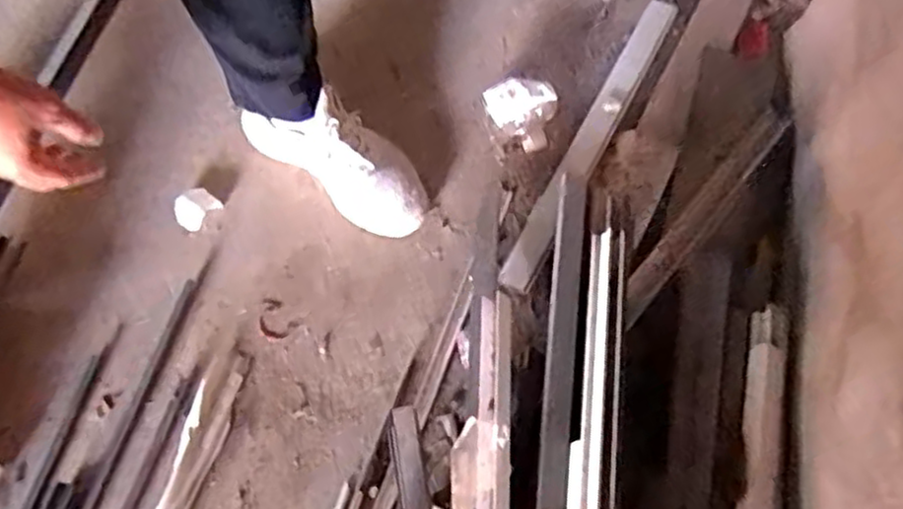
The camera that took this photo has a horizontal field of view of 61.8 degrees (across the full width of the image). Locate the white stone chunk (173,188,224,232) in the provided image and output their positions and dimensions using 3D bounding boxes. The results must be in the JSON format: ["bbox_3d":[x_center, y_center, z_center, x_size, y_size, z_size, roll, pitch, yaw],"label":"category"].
[{"bbox_3d":[-0.337,-0.062,0.989,0.057,0.020,0.056,0,69,0],"label":"white stone chunk"}]

